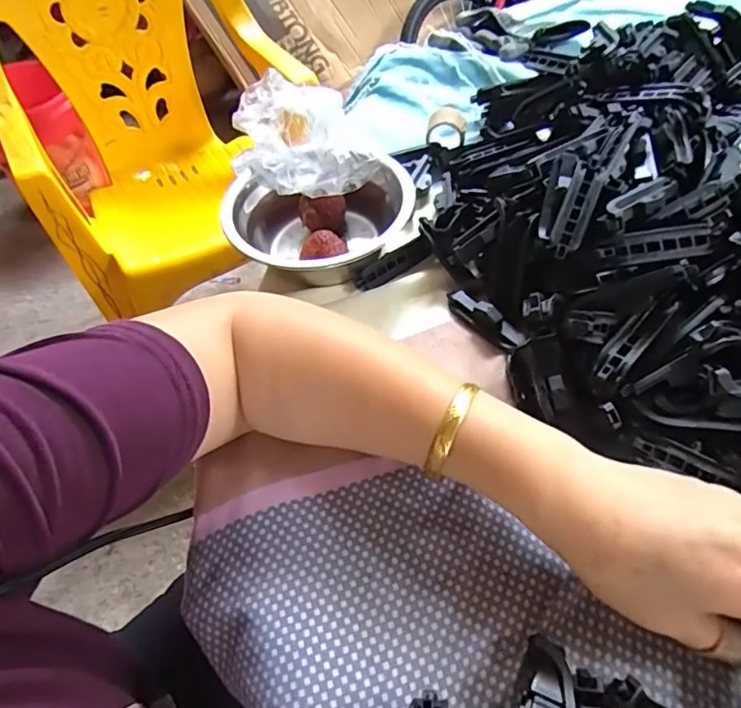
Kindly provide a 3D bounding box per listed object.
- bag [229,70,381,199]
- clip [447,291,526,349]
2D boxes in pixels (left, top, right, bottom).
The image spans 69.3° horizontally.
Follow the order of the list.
[{"bbox_3d":[-0.051,-0.156,0.393,0.105,0.072,0.055,-10,54,-2],"label":"bag"},{"bbox_3d":[0.077,-0.026,0.360,0.020,0.018,0.061,-38,59,-21],"label":"clip"}]

